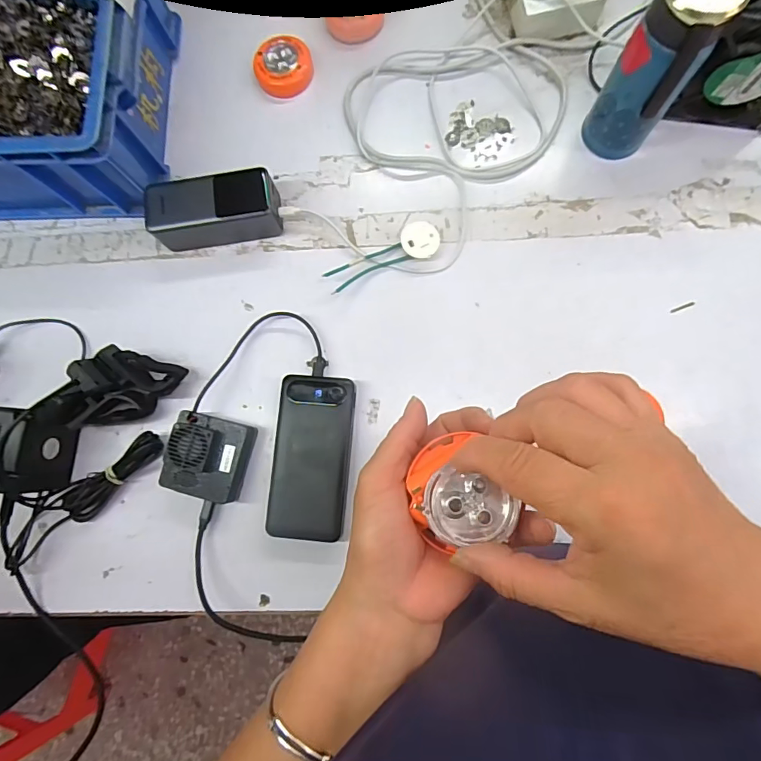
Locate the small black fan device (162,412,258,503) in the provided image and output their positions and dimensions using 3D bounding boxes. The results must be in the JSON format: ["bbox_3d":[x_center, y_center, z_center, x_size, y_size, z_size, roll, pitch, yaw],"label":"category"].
[{"bbox_3d":[-0.169,0.076,0.457,0.070,0.048,0.078,12,83,6],"label":"small black fan device"}]

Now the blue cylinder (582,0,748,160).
[{"bbox_3d":[0.245,-0.278,0.417,0.062,0.169,0.053,37,86,8],"label":"blue cylinder"}]

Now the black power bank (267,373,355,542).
[{"bbox_3d":[-0.067,0.075,0.459,0.075,0.033,0.155,4,82,5],"label":"black power bank"}]

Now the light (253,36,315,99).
[{"bbox_3d":[-0.110,-0.358,0.525,0.063,0.017,0.060,-8,81,3],"label":"light"}]

